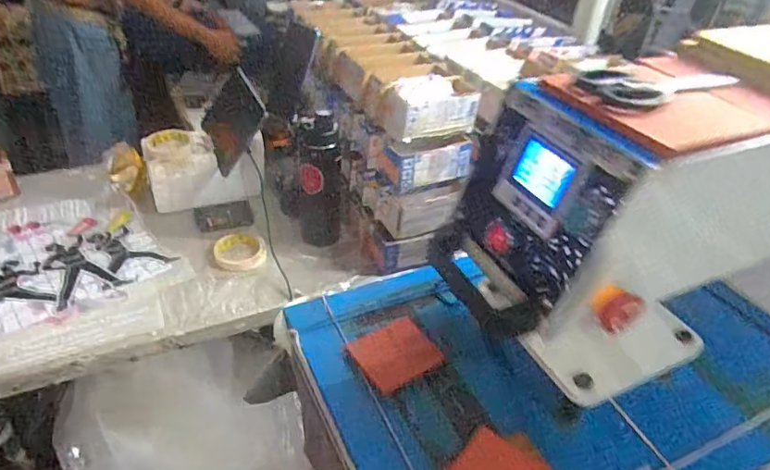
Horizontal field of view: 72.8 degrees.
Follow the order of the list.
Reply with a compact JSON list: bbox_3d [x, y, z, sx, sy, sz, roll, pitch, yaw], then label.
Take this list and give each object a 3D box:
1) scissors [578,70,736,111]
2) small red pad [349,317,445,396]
[{"bbox_3d":[0.233,-0.129,0.436,0.170,0.012,0.065,-18,44,-27],"label":"scissors"},{"bbox_3d":[0.011,0.138,0.603,0.085,0.014,0.070,-31,69,-2],"label":"small red pad"}]

